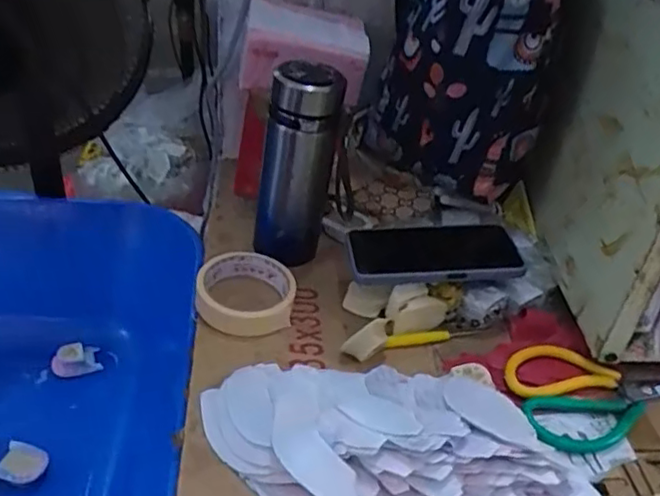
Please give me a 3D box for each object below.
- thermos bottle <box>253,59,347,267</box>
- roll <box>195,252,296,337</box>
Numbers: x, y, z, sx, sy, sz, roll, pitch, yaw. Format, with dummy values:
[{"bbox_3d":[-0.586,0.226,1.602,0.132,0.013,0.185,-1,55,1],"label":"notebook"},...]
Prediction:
[{"bbox_3d":[-0.034,-0.080,0.637,0.077,0.204,0.070,2,38,-8],"label":"thermos bottle"},{"bbox_3d":[-0.081,0.045,0.613,0.089,0.038,0.085,5,38,-4],"label":"roll"}]

